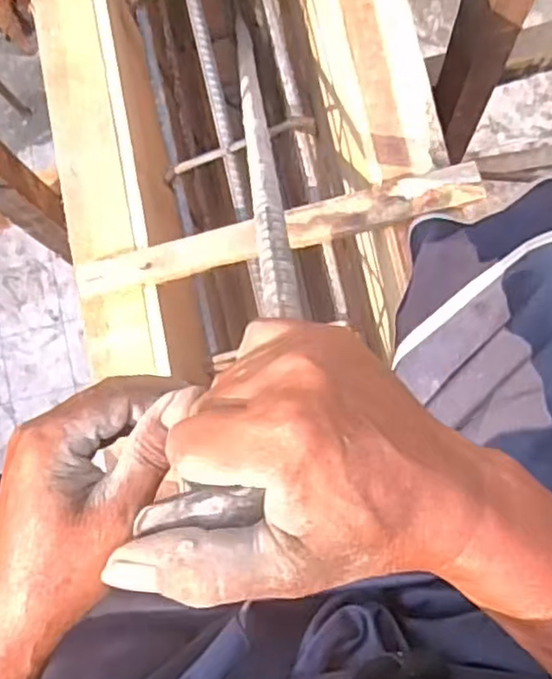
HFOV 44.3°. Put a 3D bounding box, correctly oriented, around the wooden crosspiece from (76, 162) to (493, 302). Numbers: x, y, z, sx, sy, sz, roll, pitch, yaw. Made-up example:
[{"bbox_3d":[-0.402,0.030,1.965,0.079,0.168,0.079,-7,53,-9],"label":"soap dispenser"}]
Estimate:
[{"bbox_3d":[-0.001,-0.087,0.564,0.338,0.024,0.033,-14,81,3],"label":"wooden crosspiece"}]

